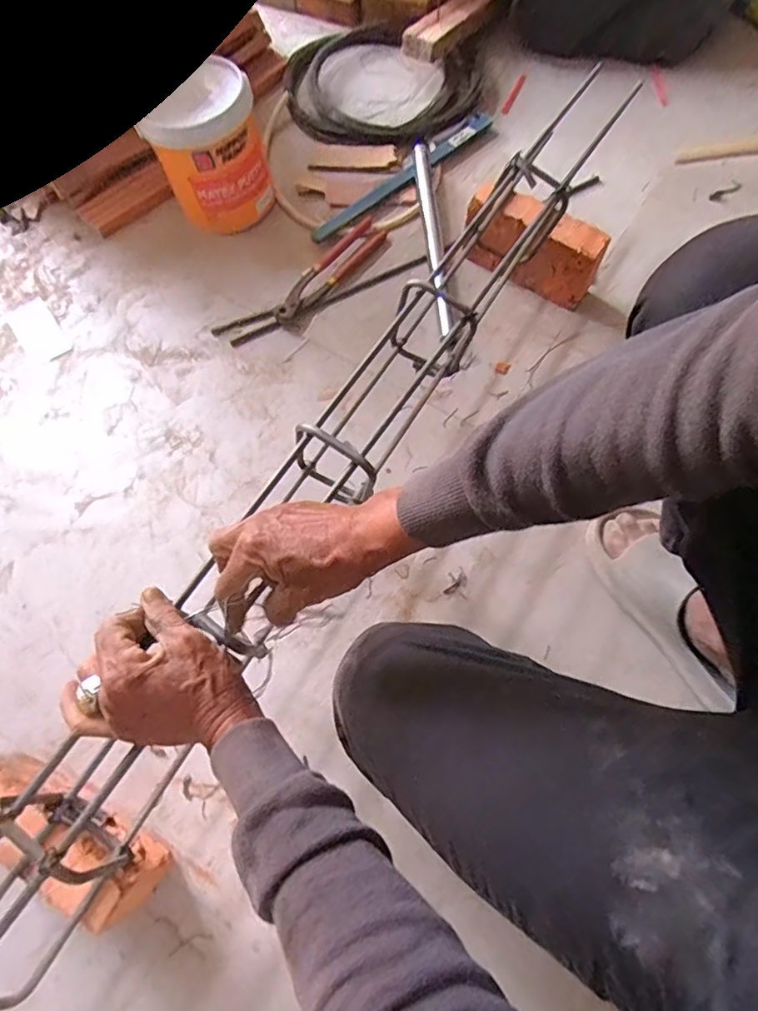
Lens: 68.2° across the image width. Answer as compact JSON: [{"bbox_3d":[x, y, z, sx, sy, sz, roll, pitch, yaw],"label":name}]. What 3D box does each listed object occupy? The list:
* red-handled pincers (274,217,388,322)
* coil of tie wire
[{"bbox_3d":[-0.074,-0.349,0.824,0.044,0.023,0.221,39,74,15],"label":"red-handled pincers"},{"bbox_3d":[-0.004,-0.732,0.968,0.306,0.037,0.292,0,68,1],"label":"coil of tie wire"}]

